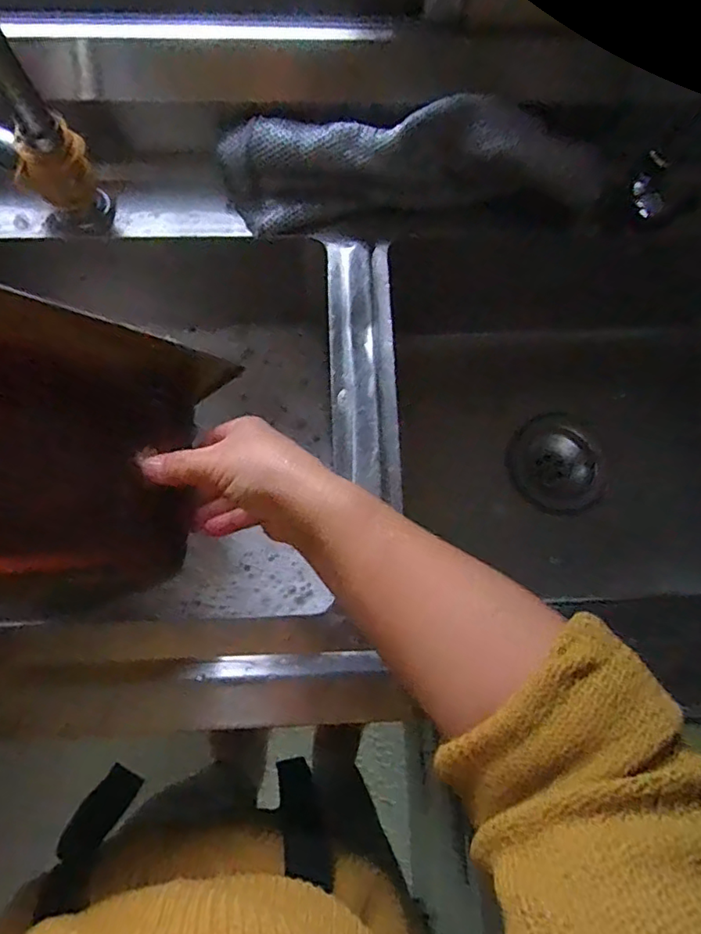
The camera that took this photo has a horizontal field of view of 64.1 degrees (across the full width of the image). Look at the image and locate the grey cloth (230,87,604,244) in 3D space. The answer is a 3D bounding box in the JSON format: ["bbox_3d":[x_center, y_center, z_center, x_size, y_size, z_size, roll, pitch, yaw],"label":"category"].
[{"bbox_3d":[0.057,-0.237,0.457,0.317,0.076,0.070,-1,74,-2],"label":"grey cloth"}]

